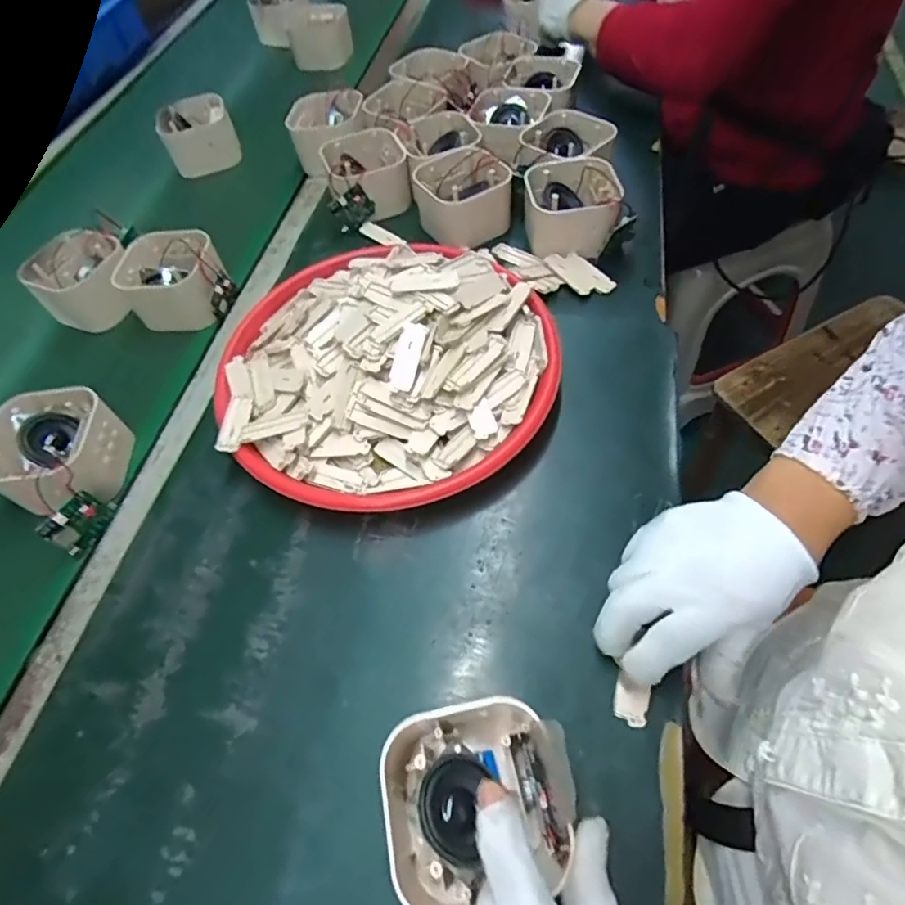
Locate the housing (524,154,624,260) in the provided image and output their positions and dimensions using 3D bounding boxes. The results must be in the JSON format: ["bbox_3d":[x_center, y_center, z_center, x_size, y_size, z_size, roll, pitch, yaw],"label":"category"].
[{"bbox_3d":[0.121,-0.253,0.568,0.091,0.057,0.096,-1,58,4],"label":"housing"}]

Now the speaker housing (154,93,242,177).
[{"bbox_3d":[-0.335,-0.420,0.730,0.090,0.051,0.097,-22,57,-7],"label":"speaker housing"}]

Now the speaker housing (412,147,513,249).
[{"bbox_3d":[0.012,-0.273,0.602,0.099,0.067,0.093,-7,58,0],"label":"speaker housing"}]

